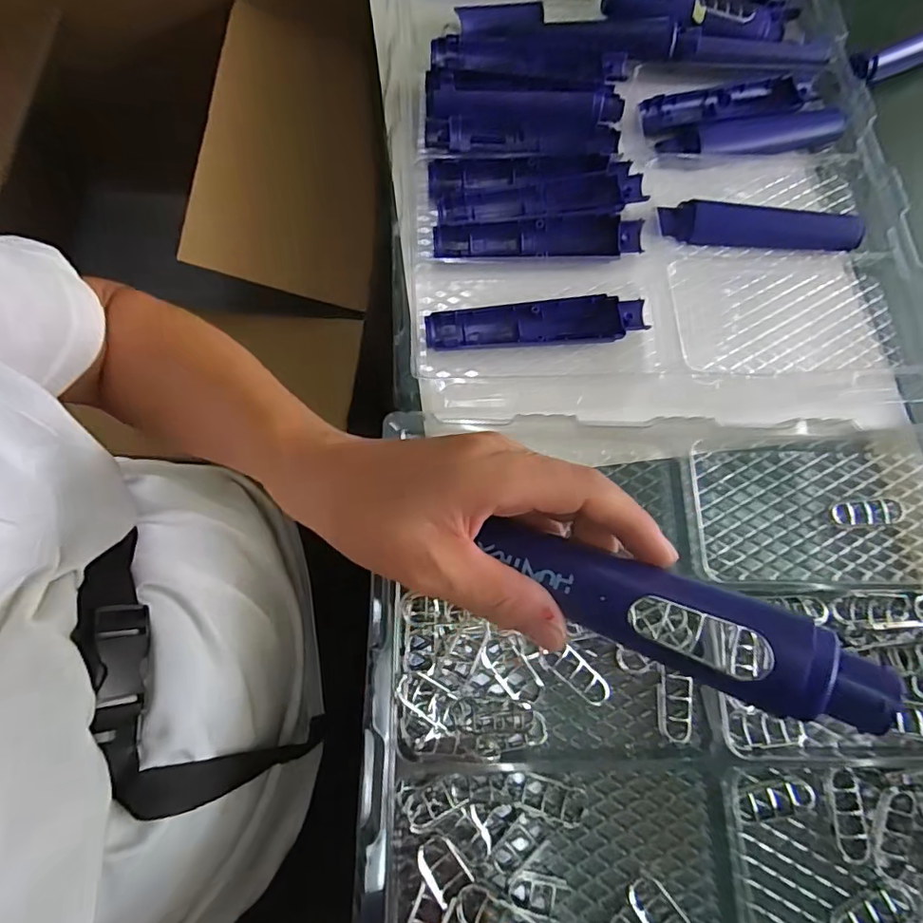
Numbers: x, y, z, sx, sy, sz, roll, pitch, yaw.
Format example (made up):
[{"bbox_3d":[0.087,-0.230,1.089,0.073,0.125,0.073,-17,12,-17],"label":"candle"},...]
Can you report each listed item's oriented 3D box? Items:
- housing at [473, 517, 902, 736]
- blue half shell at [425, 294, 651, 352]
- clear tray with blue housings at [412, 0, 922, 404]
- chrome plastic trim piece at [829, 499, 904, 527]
[{"bbox_3d":[0.081,0.060,0.215,0.156,0.022,0.036,19,71,24],"label":"housing"},{"bbox_3d":[0.057,-0.106,0.416,0.167,0.017,0.037,-2,72,-3],"label":"blue half shell"},{"bbox_3d":[0.168,-0.317,0.475,0.407,0.041,0.533,0,72,-2],"label":"clear tray with blue housings"},{"bbox_3d":[0.298,0.038,0.392,0.055,0.004,0.019,-4,72,-4],"label":"chrome plastic trim piece"}]

